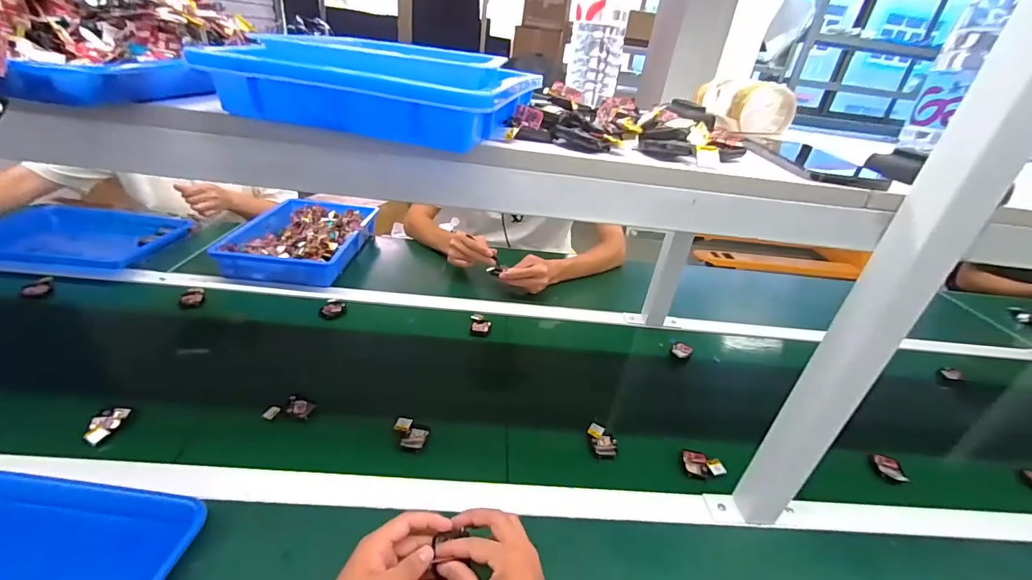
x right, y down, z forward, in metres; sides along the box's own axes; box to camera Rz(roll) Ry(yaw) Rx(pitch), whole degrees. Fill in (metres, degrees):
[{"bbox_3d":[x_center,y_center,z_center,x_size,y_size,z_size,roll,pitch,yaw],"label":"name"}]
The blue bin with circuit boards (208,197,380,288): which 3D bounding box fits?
[{"bbox_3d":[-0.484,-0.126,1.002,0.261,0.054,0.342,5,30,-5],"label":"blue bin with circuit boards"}]

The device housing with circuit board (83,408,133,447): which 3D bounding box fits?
[{"bbox_3d":[-0.531,0.174,0.559,0.034,0.010,0.061,2,31,-10],"label":"device housing with circuit board"}]

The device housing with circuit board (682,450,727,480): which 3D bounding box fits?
[{"bbox_3d":[0.265,0.248,0.617,0.050,0.019,0.040,7,30,-1],"label":"device housing with circuit board"}]

